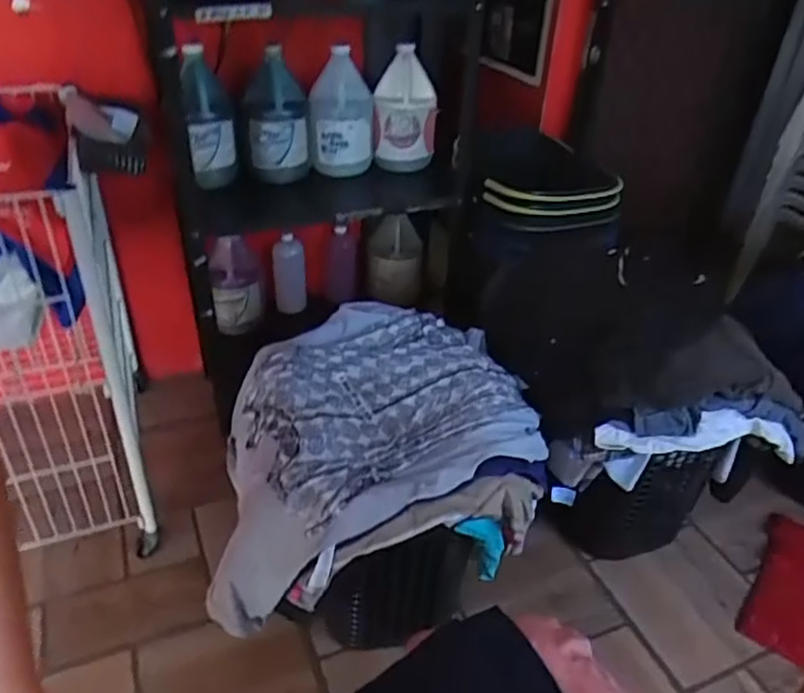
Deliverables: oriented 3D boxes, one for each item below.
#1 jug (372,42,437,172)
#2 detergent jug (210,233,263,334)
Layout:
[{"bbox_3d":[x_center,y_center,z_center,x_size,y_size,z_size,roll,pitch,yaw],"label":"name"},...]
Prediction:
[{"bbox_3d":[0.009,-0.538,1.499,0.142,0.267,0.150,4,35,0],"label":"jug"},{"bbox_3d":[-0.401,-0.157,1.597,0.114,0.278,0.102,-3,35,-10],"label":"detergent jug"}]

